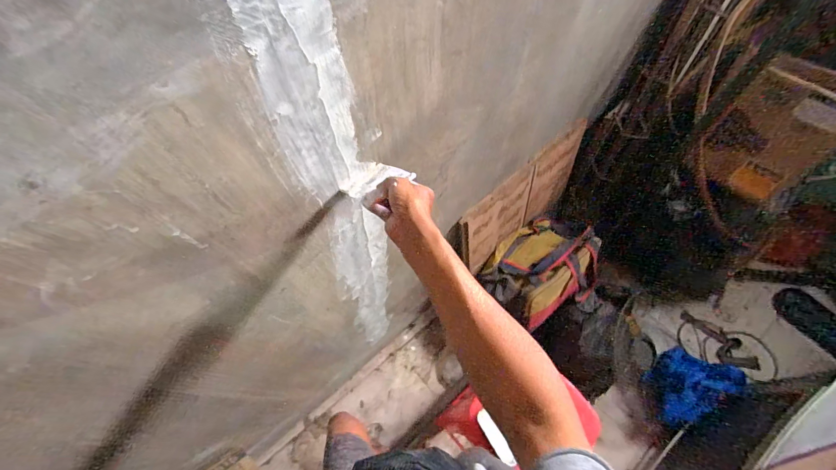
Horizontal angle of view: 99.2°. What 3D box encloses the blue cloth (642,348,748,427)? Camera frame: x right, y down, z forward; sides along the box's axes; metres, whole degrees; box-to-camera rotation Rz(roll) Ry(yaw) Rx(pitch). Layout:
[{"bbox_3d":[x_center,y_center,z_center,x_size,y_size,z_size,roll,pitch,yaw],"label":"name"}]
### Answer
[{"bbox_3d":[0.830,0.434,1.076,0.258,0.130,0.164,-29,63,-11],"label":"blue cloth"}]

